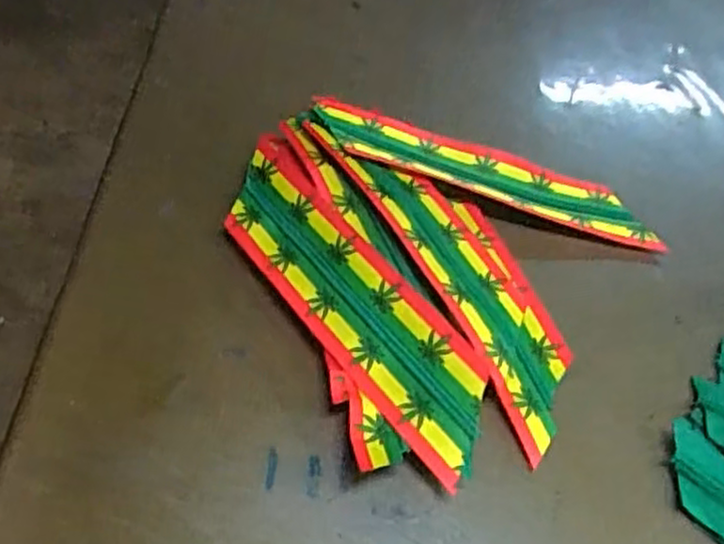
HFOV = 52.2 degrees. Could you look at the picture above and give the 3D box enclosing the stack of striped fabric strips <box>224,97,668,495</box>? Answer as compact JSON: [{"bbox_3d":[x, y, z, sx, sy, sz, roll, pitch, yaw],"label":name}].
[{"bbox_3d":[0.048,-0.016,0.363,0.196,0.033,0.207,-21,56,-21],"label":"stack of striped fabric strips"}]

